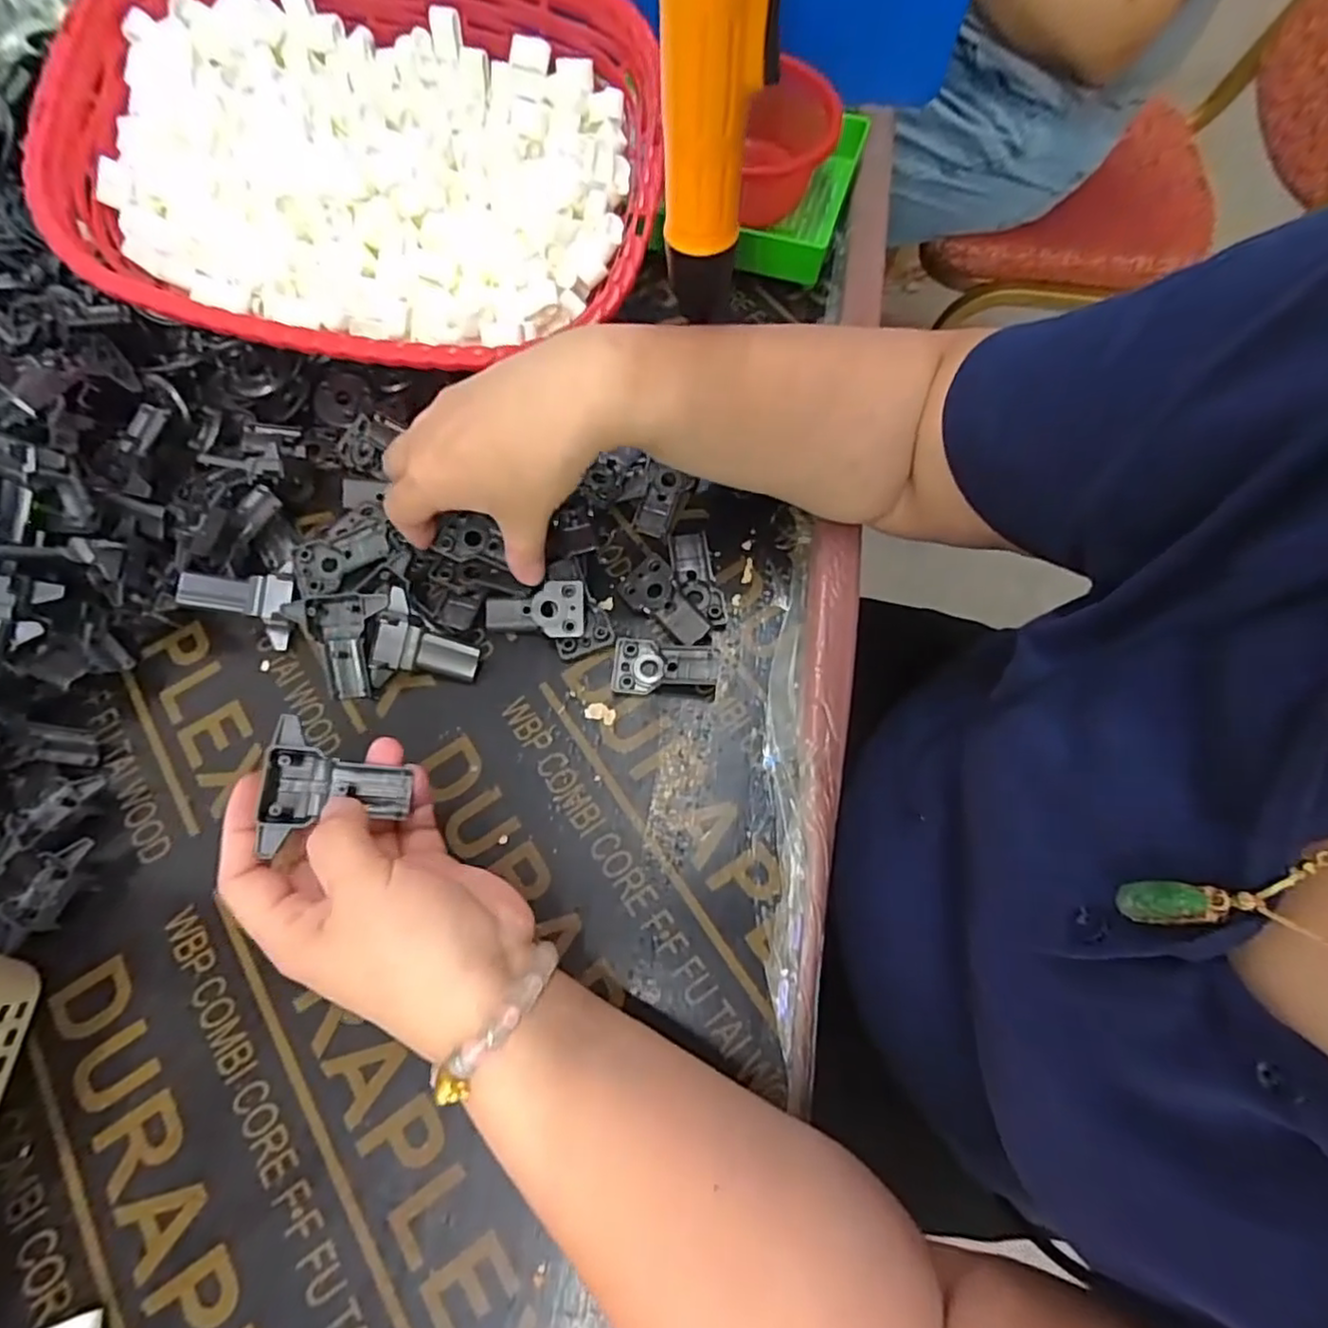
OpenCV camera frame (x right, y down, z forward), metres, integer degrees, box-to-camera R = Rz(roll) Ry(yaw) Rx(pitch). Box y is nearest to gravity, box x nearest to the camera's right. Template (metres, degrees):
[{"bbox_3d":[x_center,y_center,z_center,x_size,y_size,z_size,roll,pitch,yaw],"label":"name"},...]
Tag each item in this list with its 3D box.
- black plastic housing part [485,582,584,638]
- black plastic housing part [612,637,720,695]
[{"bbox_3d":[-0.077,-0.031,0.388,0.060,0.015,0.030,-4,67,13],"label":"black plastic housing part"},{"bbox_3d":[0.001,0.000,0.381,0.060,0.013,0.033,3,68,2],"label":"black plastic housing part"}]

